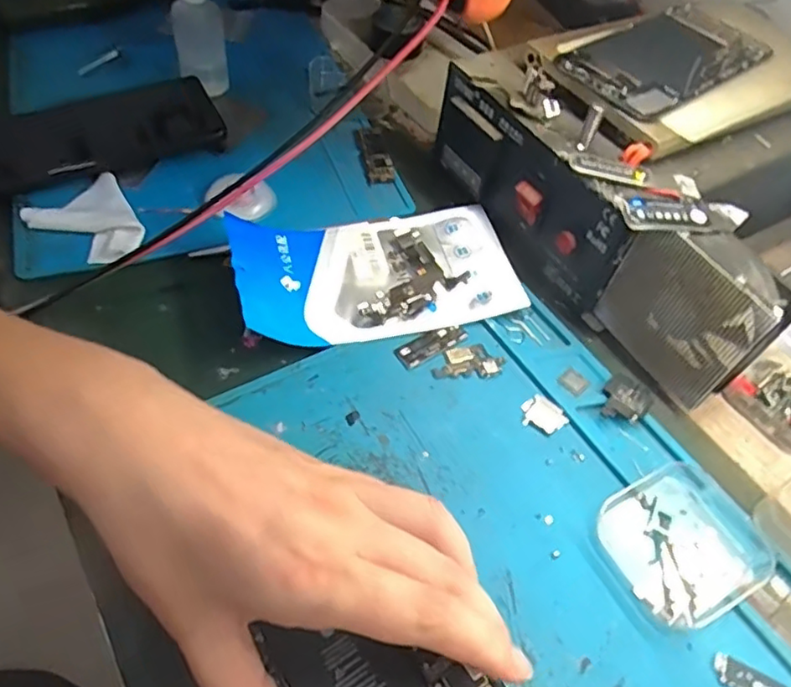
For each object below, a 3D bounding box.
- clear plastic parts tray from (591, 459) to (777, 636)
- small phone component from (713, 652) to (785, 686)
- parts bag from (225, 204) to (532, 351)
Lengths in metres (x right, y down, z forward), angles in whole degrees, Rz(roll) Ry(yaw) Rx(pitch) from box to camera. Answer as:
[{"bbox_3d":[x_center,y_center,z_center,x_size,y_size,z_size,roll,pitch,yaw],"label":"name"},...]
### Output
[{"bbox_3d":[0.135,0.091,0.289,0.074,0.012,0.063,-23,58,-22],"label":"clear plastic parts tray"},{"bbox_3d":[0.150,0.143,0.257,0.035,0.004,0.013,28,54,15],"label":"small phone component"},{"bbox_3d":[-0.009,-0.047,0.366,0.162,0.029,0.087,-10,54,-14],"label":"parts bag"}]

